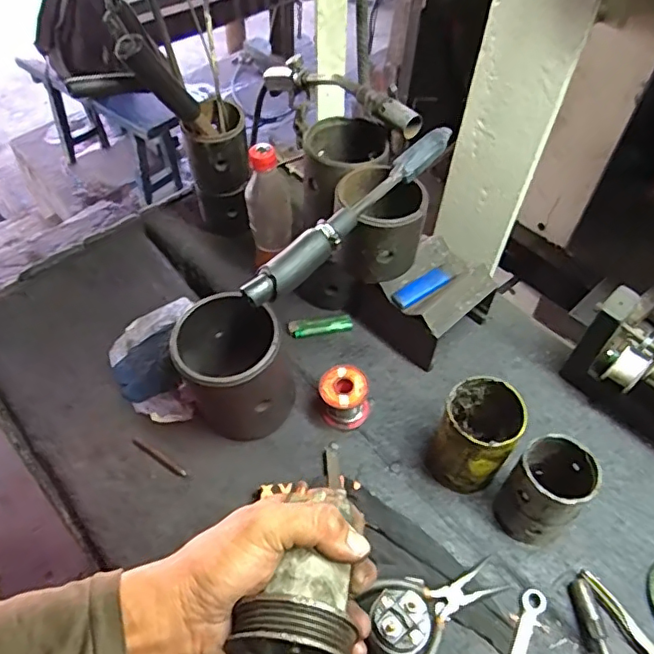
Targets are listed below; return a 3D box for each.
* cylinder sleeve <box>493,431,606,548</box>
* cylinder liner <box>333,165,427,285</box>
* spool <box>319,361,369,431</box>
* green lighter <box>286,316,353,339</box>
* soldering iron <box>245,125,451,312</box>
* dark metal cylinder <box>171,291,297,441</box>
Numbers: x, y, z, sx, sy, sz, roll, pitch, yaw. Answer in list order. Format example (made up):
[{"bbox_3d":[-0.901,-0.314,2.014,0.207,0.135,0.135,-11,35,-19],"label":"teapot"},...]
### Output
[{"bbox_3d":[0.207,0.159,0.537,0.064,0.117,0.066,1,52,-2],"label":"cylinder sleeve"},{"bbox_3d":[0.050,-0.106,0.559,0.085,0.078,0.094,1,52,-2],"label":"cylinder liner"},{"bbox_3d":[0.020,0.079,0.625,0.054,0.060,0.048,6,52,2],"label":"spool"},{"bbox_3d":[-0.008,-0.001,0.711,0.081,0.012,0.020,-7,52,-8],"label":"green lighter"},{"bbox_3d":[0.029,-0.106,0.504,0.027,0.033,0.270,36,58,23],"label":"soldering iron"},{"bbox_3d":[-0.101,0.045,0.602,0.106,0.144,0.113,1,52,-2],"label":"dark metal cylinder"}]

